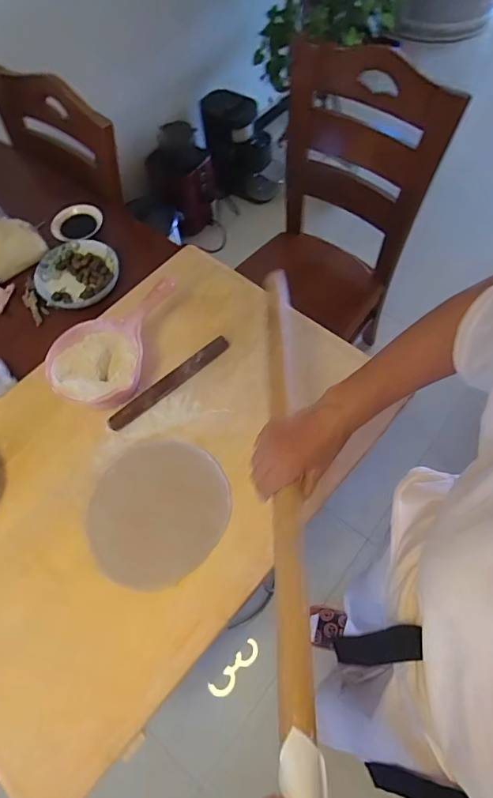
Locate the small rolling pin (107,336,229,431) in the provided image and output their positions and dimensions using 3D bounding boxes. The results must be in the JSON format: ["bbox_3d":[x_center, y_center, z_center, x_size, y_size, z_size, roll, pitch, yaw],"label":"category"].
[{"bbox_3d":[-0.135,-0.030,0.785,0.249,0.030,0.025,-37,66,-15],"label":"small rolling pin"}]

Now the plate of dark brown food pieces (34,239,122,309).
[{"bbox_3d":[-0.359,-0.266,0.943,0.169,0.031,0.161,-1,62,2],"label":"plate of dark brown food pieces"}]

